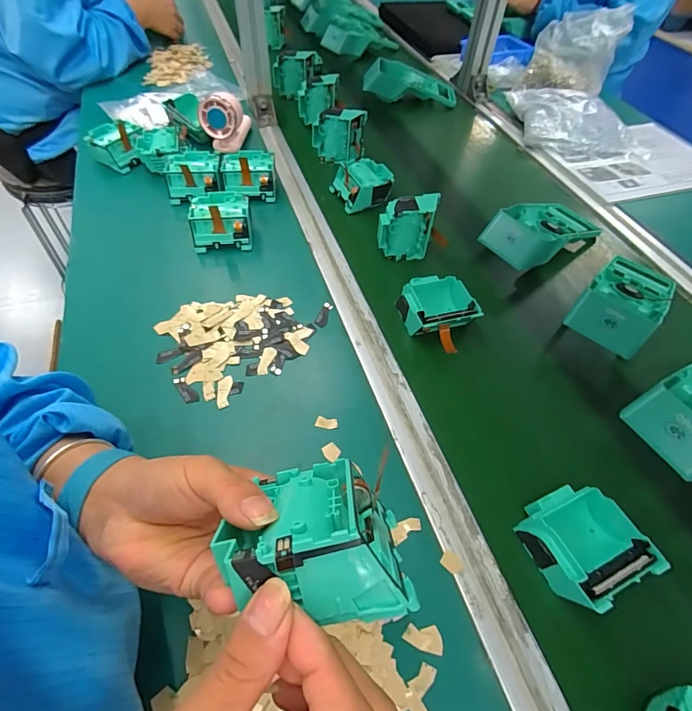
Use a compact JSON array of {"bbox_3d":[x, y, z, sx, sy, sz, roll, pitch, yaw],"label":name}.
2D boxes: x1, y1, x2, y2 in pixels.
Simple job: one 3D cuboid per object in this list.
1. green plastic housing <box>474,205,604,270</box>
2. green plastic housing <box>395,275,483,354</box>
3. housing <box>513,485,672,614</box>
[{"bbox_3d":[0.269,-0.172,0.565,0.174,0.059,0.088,-34,58,-25],"label":"green plastic housing"},{"bbox_3d":[0.103,-0.049,0.474,0.077,0.043,0.086,-8,51,-6],"label":"green plastic housing"},{"bbox_3d":[0.185,0.147,0.325,0.074,0.035,0.077,-21,53,-16],"label":"housing"}]

